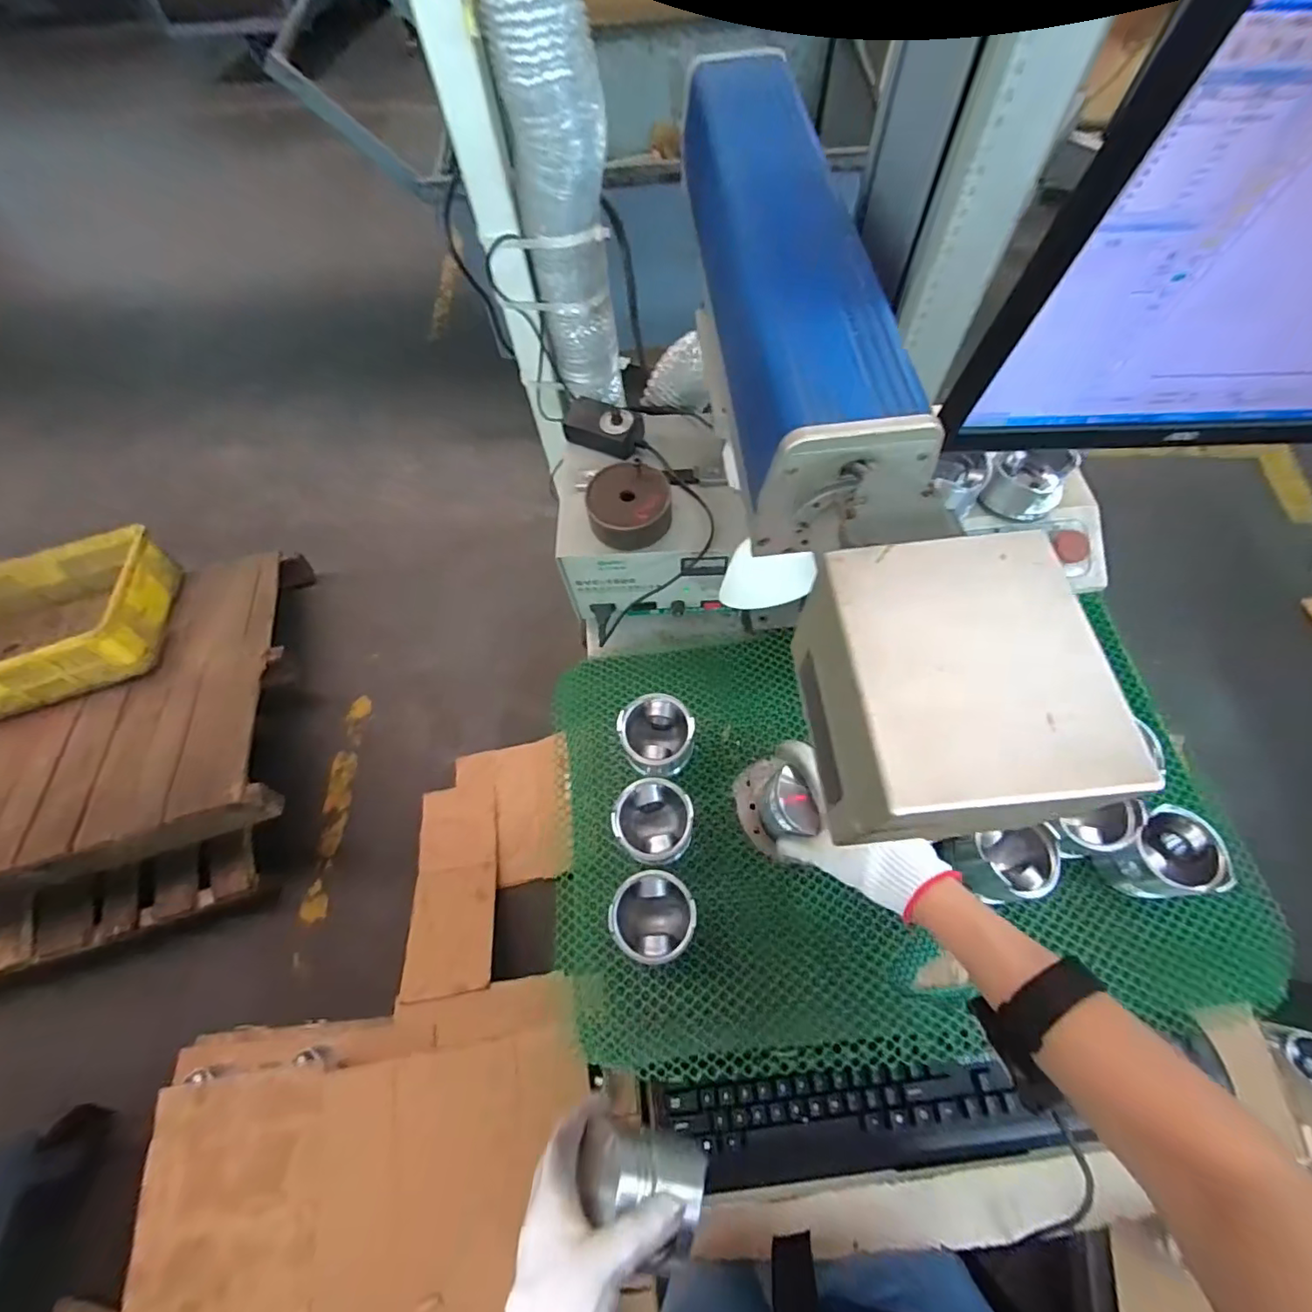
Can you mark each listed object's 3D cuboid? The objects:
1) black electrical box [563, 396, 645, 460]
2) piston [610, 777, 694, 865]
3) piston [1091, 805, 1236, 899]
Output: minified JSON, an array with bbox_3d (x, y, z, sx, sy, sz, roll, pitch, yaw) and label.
[{"bbox_3d":[-0.062,-0.266,0.646,0.095,0.033,0.054,21,67,12],"label":"black electrical box"},{"bbox_3d":[-0.001,0.169,0.560,0.073,0.074,0.074,-1,64,2],"label":"piston"},{"bbox_3d":[0.479,0.189,0.532,0.076,0.089,0.072,-1,64,2],"label":"piston"}]

